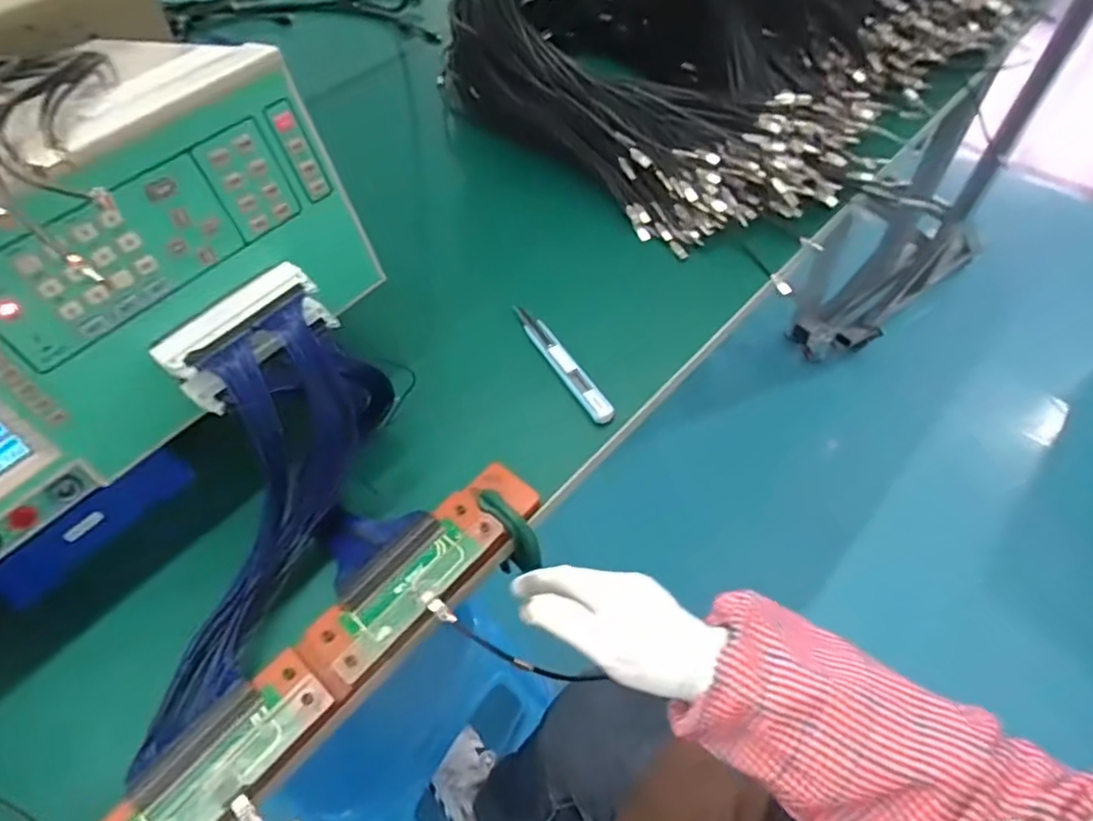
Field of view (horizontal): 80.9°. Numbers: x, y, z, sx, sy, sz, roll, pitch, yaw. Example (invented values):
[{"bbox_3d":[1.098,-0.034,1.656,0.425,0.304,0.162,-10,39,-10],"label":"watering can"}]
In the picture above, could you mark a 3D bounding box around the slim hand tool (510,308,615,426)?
[{"bbox_3d":[0.012,-0.045,0.559,0.018,0.010,0.148,-26,59,-16],"label":"slim hand tool"}]

